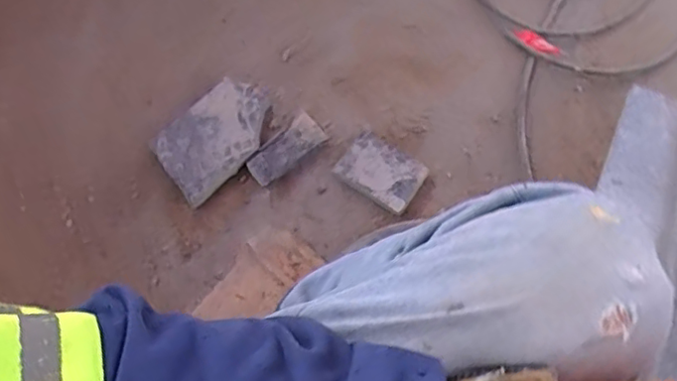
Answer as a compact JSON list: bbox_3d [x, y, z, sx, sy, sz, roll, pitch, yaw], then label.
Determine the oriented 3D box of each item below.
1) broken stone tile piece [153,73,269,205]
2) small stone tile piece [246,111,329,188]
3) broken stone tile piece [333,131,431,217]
[{"bbox_3d":[-0.174,-0.077,0.873,0.178,0.032,0.110,-43,75,-12],"label":"broken stone tile piece"},{"bbox_3d":[-0.075,-0.057,0.871,0.118,0.013,0.051,-42,75,-11],"label":"small stone tile piece"},{"bbox_3d":[0.062,-0.028,0.855,0.113,0.025,0.082,33,75,12],"label":"broken stone tile piece"}]

